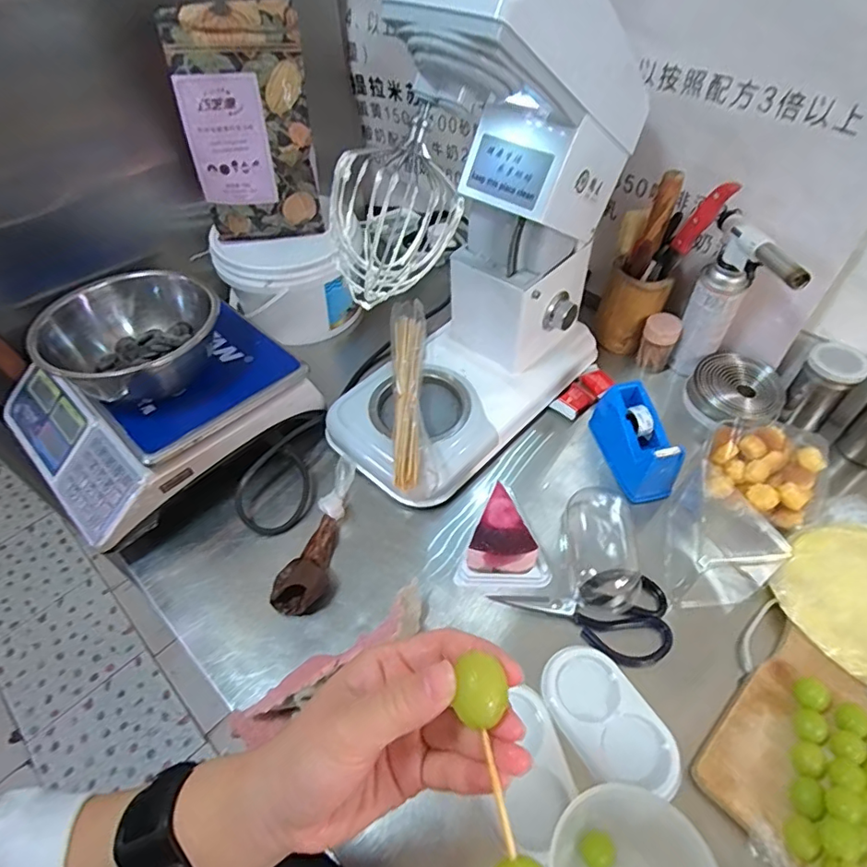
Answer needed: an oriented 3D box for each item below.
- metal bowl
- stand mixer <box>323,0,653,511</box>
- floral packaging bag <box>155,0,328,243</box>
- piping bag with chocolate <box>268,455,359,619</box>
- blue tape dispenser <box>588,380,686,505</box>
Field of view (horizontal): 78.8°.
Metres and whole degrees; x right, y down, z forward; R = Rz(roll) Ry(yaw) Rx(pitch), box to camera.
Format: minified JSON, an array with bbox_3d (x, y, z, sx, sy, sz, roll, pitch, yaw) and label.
[{"bbox_3d":[-0.368,-0.112,0.653,0.185,0.086,0.187,-1,50,1],"label":"metal bowl"},{"bbox_3d":[0.056,-0.222,0.612,0.201,0.493,0.434,36,60,27],"label":"stand mixer"},{"bbox_3d":[-0.247,-0.408,0.726,0.172,0.269,0.055,-13,51,-9],"label":"floral packaging bag"},{"bbox_3d":[-0.130,0.116,0.642,0.053,0.042,0.207,10,51,11],"label":"piping bag with chocolate"},{"bbox_3d":[0.258,0.003,0.685,0.059,0.085,0.144,-9,51,-6],"label":"blue tape dispenser"}]

